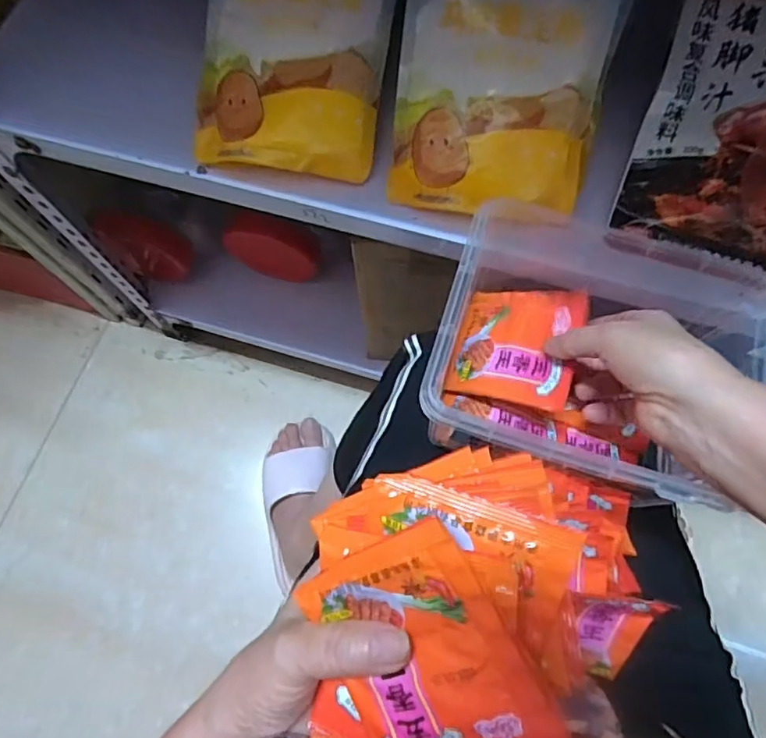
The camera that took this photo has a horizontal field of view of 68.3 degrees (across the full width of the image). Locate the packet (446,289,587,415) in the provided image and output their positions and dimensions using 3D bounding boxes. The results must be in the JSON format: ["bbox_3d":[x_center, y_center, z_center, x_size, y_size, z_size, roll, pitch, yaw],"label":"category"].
[{"bbox_3d":[0.096,-0.018,0.417,0.092,0.012,0.086,9,69,37],"label":"packet"}]

